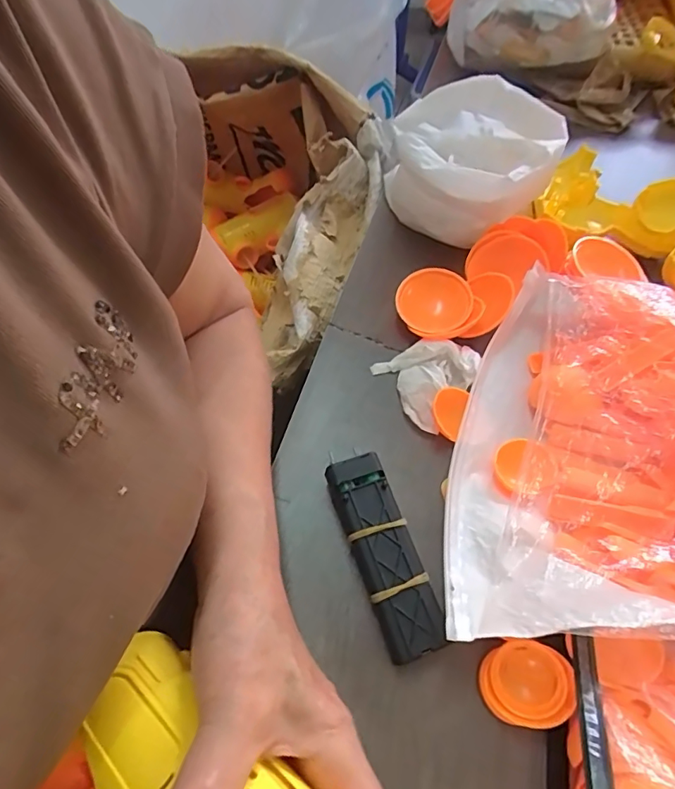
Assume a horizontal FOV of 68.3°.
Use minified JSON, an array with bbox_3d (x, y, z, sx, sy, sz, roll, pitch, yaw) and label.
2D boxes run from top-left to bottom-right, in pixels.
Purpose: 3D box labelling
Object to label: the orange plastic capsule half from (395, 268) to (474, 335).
[{"bbox_3d":[0.071,-0.067,0.369,0.053,0.021,0.050,1,58,-1],"label":"orange plastic capsule half"}]

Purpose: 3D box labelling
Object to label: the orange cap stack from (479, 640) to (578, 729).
[{"bbox_3d":[0.094,0.145,0.247,0.043,0.014,0.035,-11,59,26],"label":"orange cap stack"}]

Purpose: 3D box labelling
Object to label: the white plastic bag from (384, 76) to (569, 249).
[{"bbox_3d":[0.105,-0.176,0.402,0.119,0.096,0.100,27,61,14],"label":"white plastic bag"}]

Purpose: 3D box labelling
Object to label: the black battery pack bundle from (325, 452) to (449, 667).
[{"bbox_3d":[0.026,0.088,0.278,0.030,0.025,0.107,-16,60,-12],"label":"black battery pack bundle"}]

